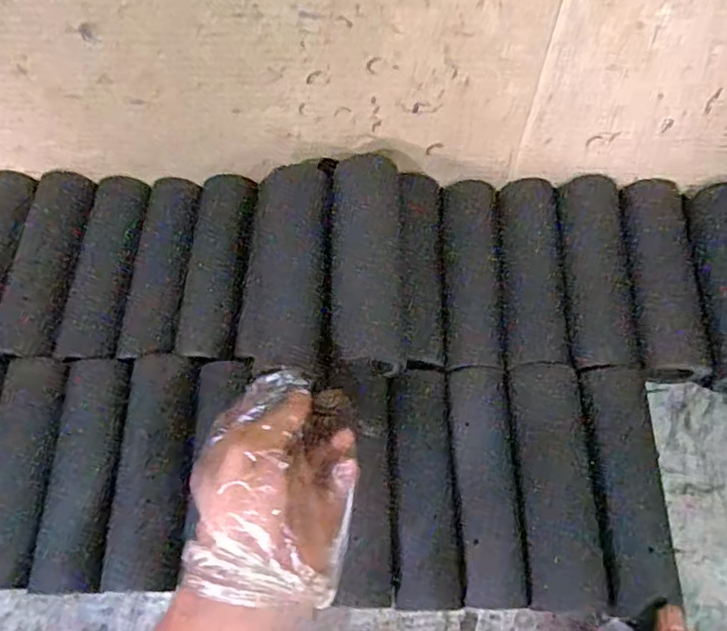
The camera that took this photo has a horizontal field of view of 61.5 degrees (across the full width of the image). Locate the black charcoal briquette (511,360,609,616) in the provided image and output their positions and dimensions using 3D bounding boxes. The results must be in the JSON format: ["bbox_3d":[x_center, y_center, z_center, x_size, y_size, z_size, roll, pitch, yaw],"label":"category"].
[{"bbox_3d":[0.148,0.132,0.483,0.055,0.051,0.179,-2,63,1],"label":"black charcoal briquette"}]

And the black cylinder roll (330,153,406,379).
[{"bbox_3d":[0.003,-0.045,0.506,0.058,0.053,0.181,-1,63,1],"label":"black cylinder roll"}]

